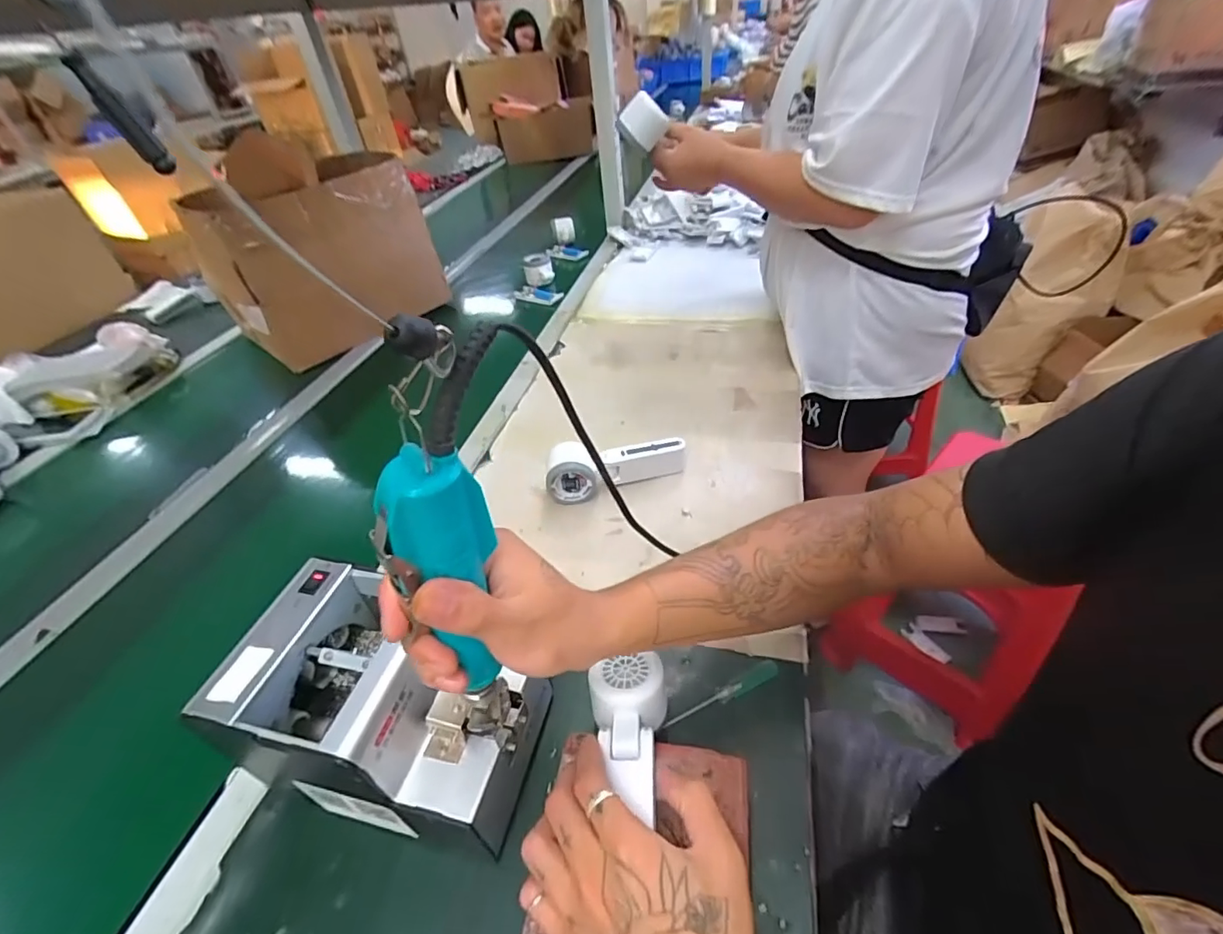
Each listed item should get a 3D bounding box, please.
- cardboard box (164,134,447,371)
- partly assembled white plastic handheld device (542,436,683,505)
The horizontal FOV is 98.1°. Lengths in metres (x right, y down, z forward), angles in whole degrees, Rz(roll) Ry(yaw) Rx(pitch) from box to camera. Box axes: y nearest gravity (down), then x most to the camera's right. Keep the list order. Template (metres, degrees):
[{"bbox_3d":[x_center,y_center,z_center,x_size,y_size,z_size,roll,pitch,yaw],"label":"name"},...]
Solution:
[{"bbox_3d":[-0.557,-0.411,0.984,0.305,0.300,0.361,27,52,33],"label":"cardboard box"},{"bbox_3d":[0.003,-0.007,0.634,0.165,0.055,0.045,-16,42,-10],"label":"partly assembled white plastic handheld device"}]

